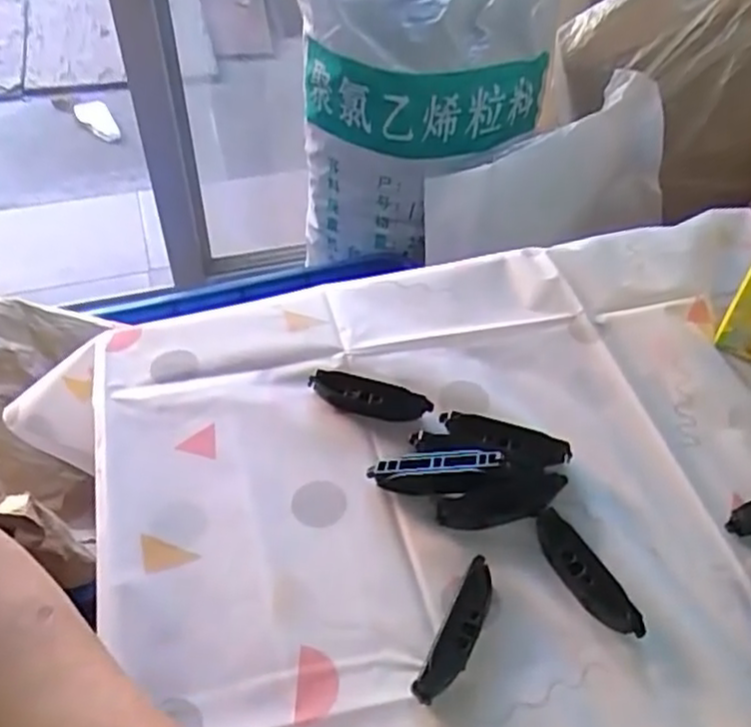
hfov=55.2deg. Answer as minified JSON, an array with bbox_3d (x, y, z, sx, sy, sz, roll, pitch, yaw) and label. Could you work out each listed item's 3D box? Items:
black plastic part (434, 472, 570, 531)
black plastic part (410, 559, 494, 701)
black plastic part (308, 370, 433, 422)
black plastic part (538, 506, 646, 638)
[{"bbox_3d":[0.077,0.079,0.420,0.078,0.021,0.023,-11,48,-11],"label":"black plastic part"},{"bbox_3d":[0.044,0.136,0.368,0.018,0.017,0.079,21,50,18],"label":"black plastic part"},{"bbox_3d":[-0.005,0.022,0.478,0.080,0.014,0.023,16,49,13],"label":"black plastic part"},{"bbox_3d":[0.114,0.114,0.393,0.018,0.018,0.078,-23,52,-21],"label":"black plastic part"}]

